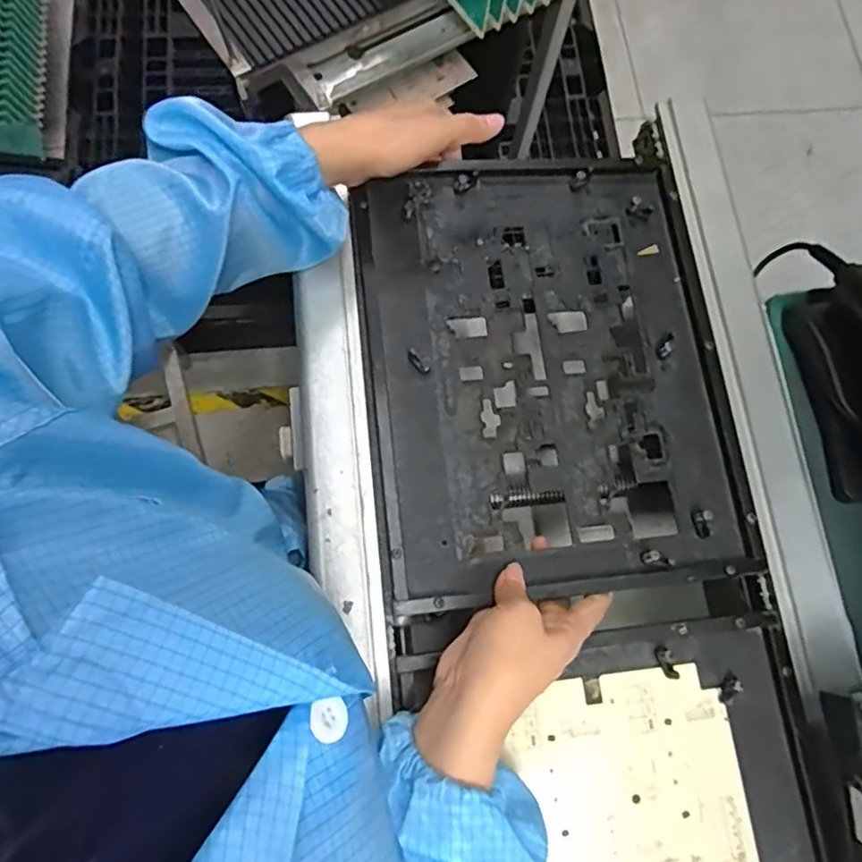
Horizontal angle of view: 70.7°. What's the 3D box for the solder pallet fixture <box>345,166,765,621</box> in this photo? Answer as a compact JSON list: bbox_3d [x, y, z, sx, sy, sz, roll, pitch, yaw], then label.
[{"bbox_3d":[0.082,-0.049,0.464,0.267,0.034,0.333,-7,73,-3],"label":"solder pallet fixture"}]

